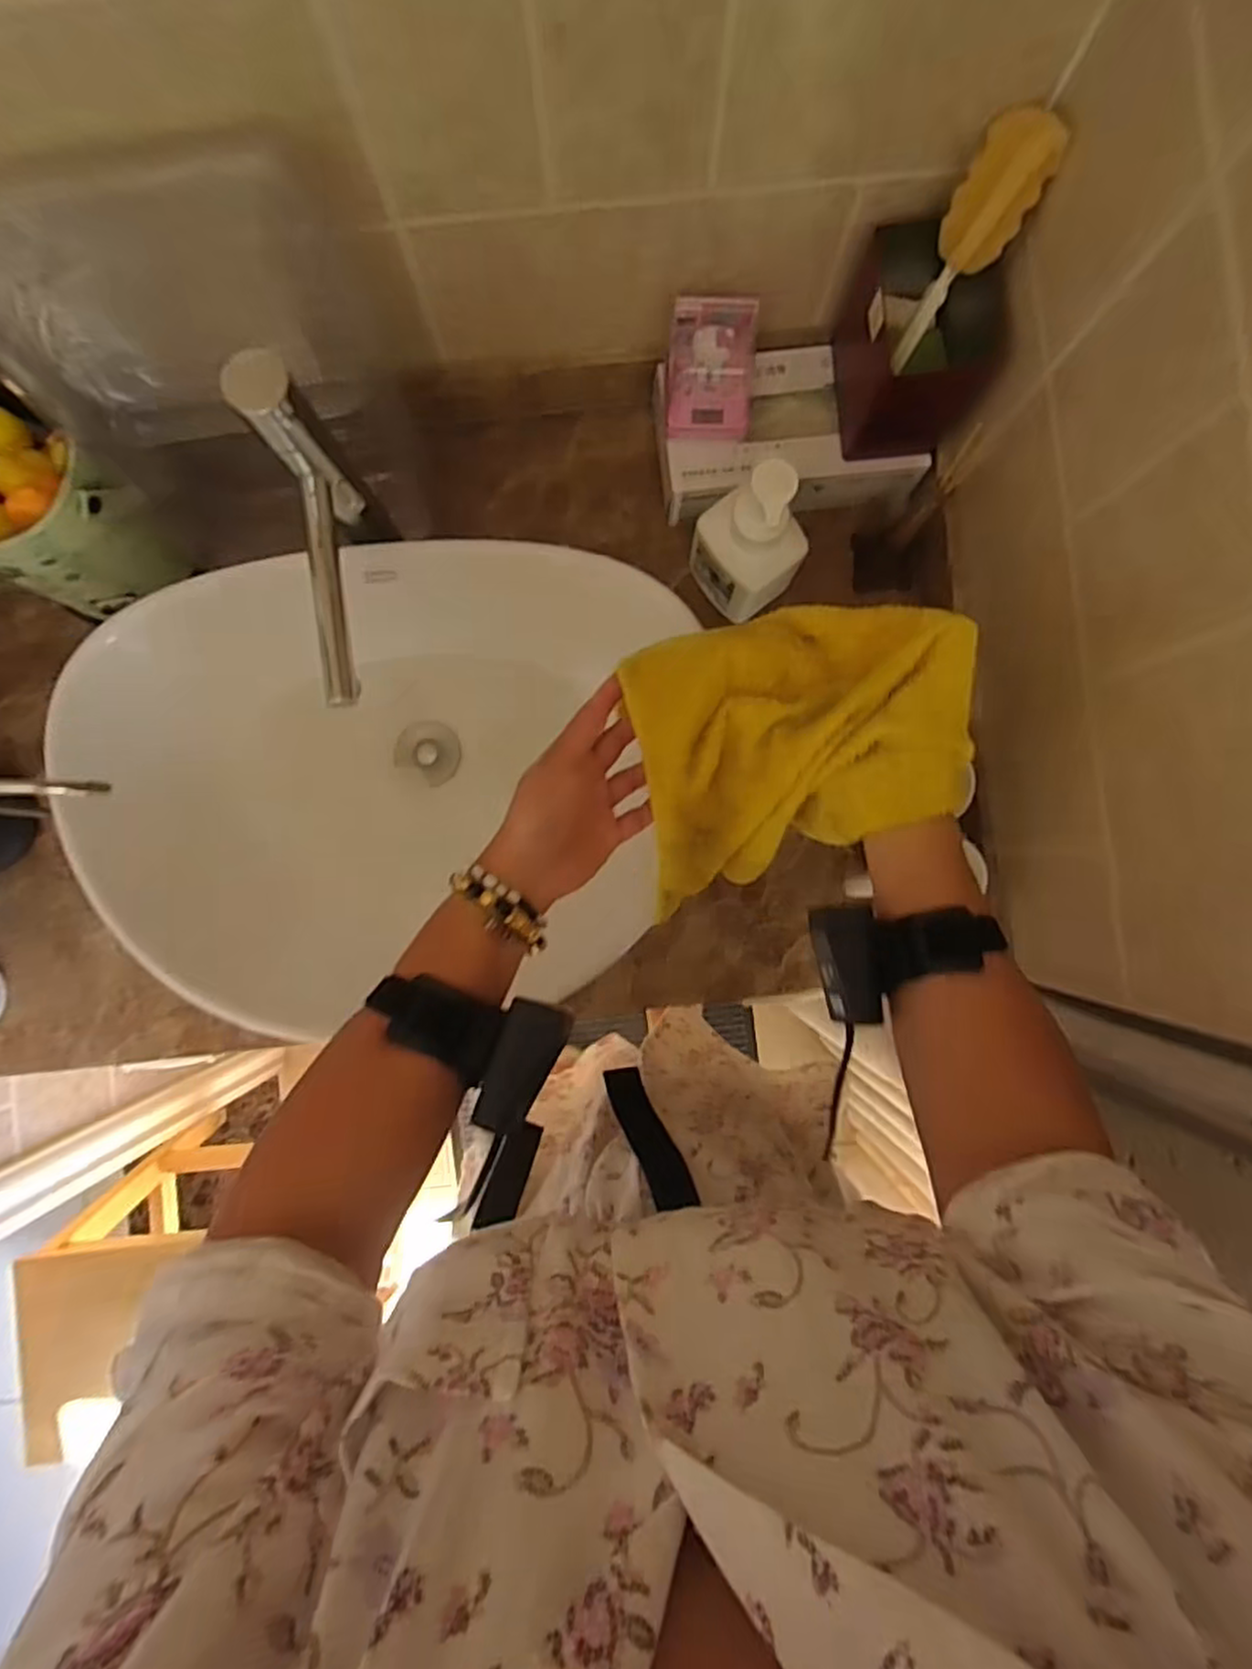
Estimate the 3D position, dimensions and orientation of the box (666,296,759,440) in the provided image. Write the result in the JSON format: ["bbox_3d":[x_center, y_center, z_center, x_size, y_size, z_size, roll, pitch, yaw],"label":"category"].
[{"bbox_3d":[0.076,-0.402,0.632,0.073,0.025,0.104,0,128,-4],"label":"box"}]

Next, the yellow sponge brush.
[{"bbox_3d":[0.245,-0.426,0.531,0.052,0.156,0.028,36,54,3],"label":"yellow sponge brush"}]

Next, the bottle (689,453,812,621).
[{"bbox_3d":[0.106,-0.257,0.636,0.064,0.168,0.091,-42,86,-2],"label":"bottle"}]

